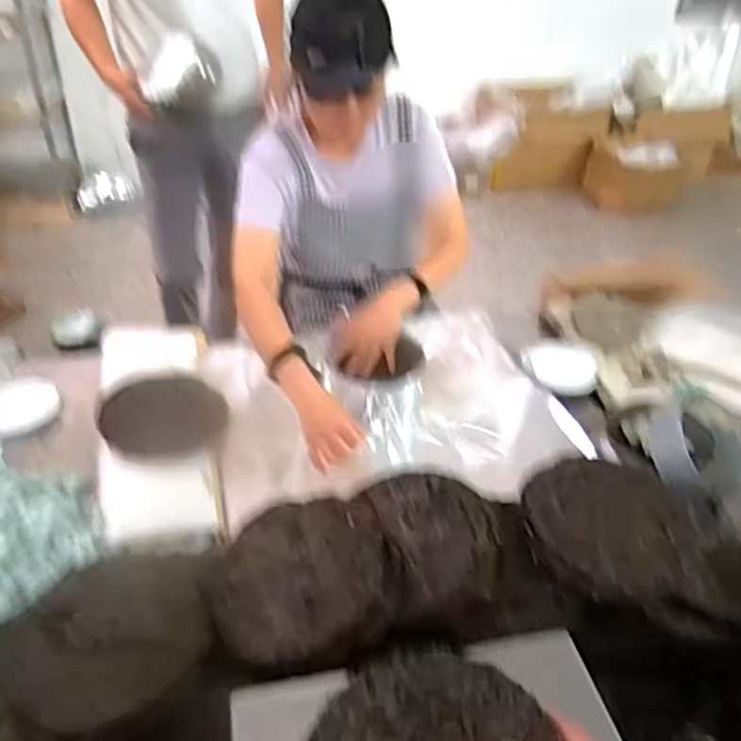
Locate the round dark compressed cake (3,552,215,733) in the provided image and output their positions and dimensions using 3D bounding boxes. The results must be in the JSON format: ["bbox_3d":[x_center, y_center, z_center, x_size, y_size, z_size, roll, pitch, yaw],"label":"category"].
[{"bbox_3d":[-0.278,0.281,0.697,0.200,0.021,0.174,-17,43,-24],"label":"round dark compressed cake"}]

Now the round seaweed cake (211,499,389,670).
[{"bbox_3d":[-0.080,0.237,0.746,0.193,0.030,0.193,-11,45,11],"label":"round seaweed cake"}]

